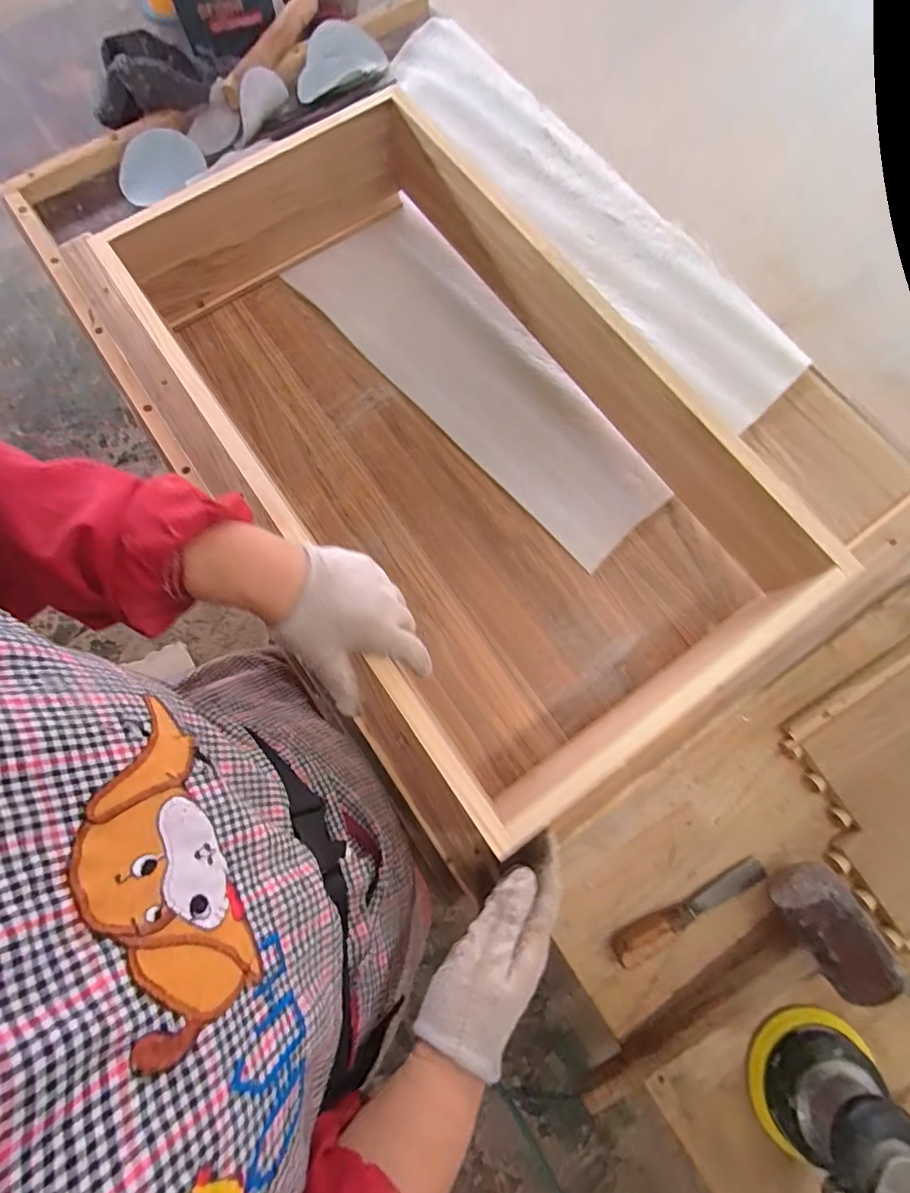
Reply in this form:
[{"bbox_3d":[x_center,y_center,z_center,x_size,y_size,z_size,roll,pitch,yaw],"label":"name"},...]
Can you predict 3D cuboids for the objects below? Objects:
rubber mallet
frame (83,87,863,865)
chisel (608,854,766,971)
[{"bbox_3d":[0.250,0.371,0.425,0.289,0.066,0.093,-38,82,-9],"label":"rubber mallet"},{"bbox_3d":[-0.008,-0.168,0.488,0.398,0.135,0.682,-32,76,-8],"label":"frame"},{"bbox_3d":[0.229,0.301,0.466,0.169,0.021,0.028,-25,80,-6],"label":"chisel"}]

